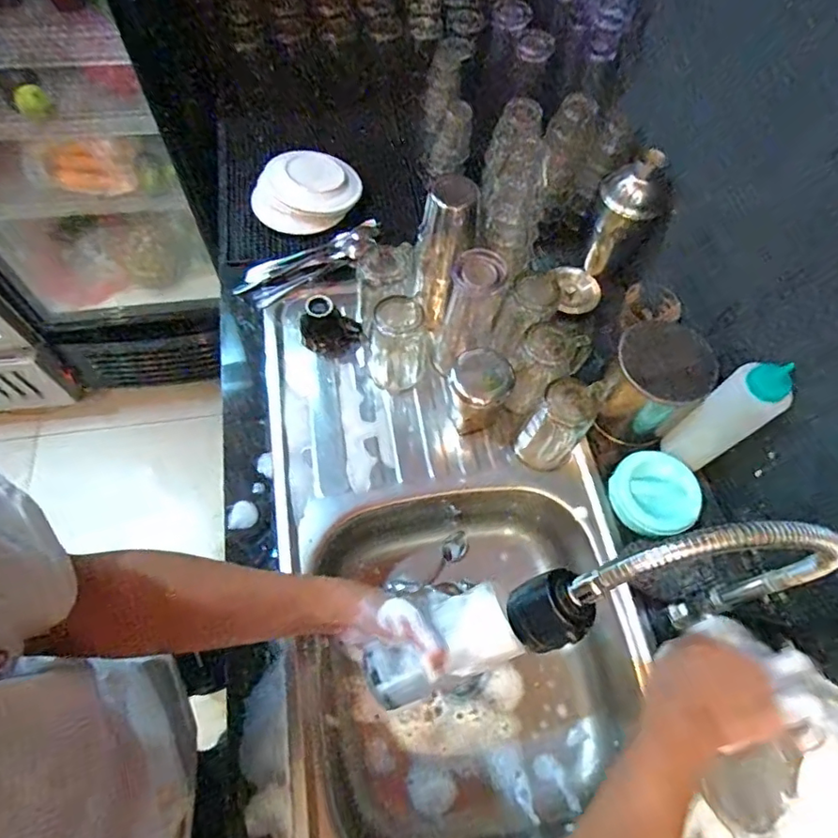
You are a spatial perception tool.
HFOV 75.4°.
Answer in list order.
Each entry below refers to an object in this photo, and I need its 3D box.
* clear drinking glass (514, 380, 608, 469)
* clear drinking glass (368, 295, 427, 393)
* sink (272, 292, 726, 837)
[{"bbox_3d":[0.165,0.007,0.651,0.066,0.122,0.070,33,66,14],"label":"clear drinking glass"},{"bbox_3d":[-0.027,-0.093,0.684,0.075,0.114,0.067,-10,64,-7],"label":"clear drinking glass"},{"bbox_3d":[0.030,0.160,0.691,0.388,0.144,0.714,-7,63,-6],"label":"sink"}]

